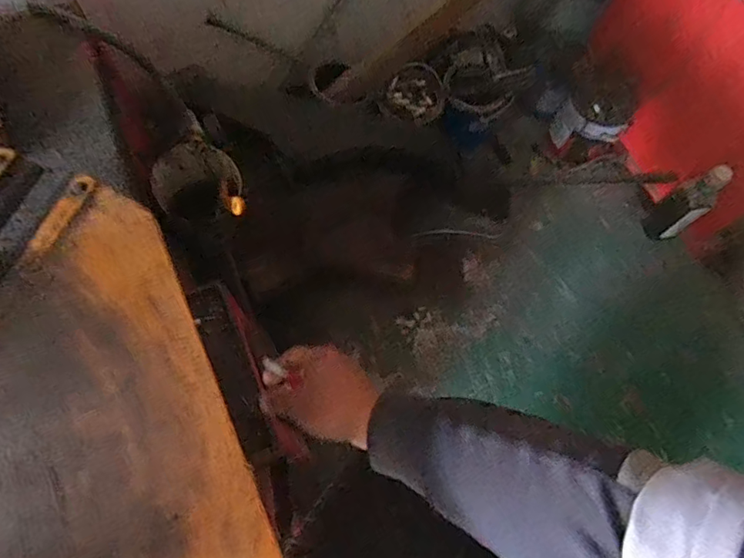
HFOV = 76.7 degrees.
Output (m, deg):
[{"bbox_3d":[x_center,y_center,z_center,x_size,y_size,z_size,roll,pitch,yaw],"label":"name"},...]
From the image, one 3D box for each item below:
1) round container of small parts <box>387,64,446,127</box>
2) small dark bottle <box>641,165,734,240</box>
[{"bbox_3d":[0.110,-0.442,1.126,0.128,0.049,0.136,1,69,-2],"label":"round container of small parts"},{"bbox_3d":[0.727,-0.173,1.083,0.088,0.231,0.084,-38,75,-15],"label":"small dark bottle"}]

